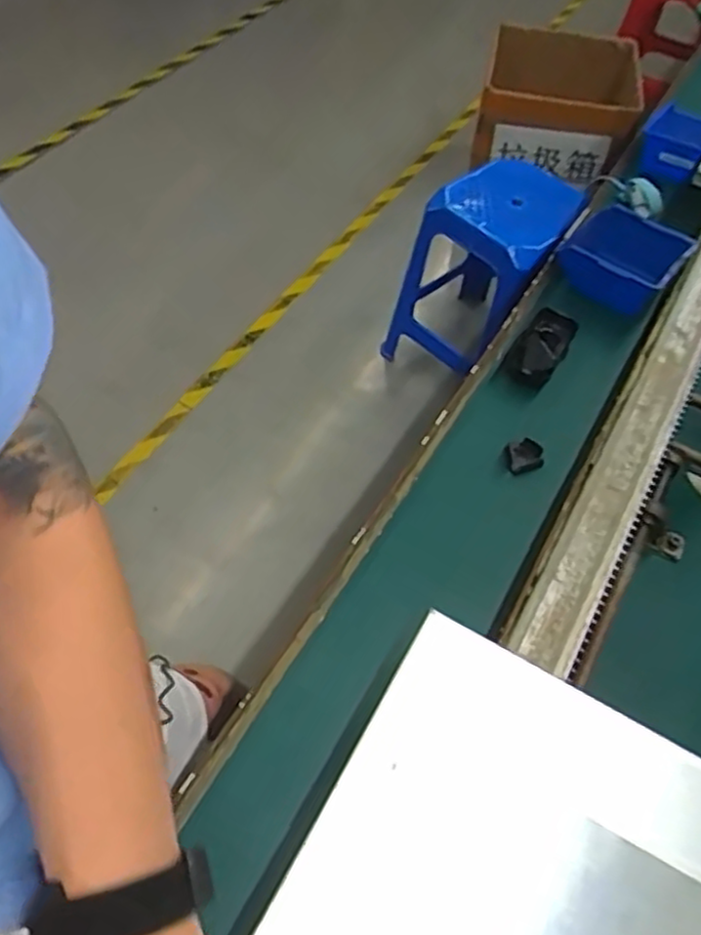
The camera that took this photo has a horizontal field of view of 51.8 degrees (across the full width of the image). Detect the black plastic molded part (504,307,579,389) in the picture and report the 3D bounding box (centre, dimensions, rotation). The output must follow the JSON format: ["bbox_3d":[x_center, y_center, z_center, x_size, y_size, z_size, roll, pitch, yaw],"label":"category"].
[{"bbox_3d":[0.226,-0.144,0.853,0.057,0.030,0.108,28,57,17],"label":"black plastic molded part"}]

